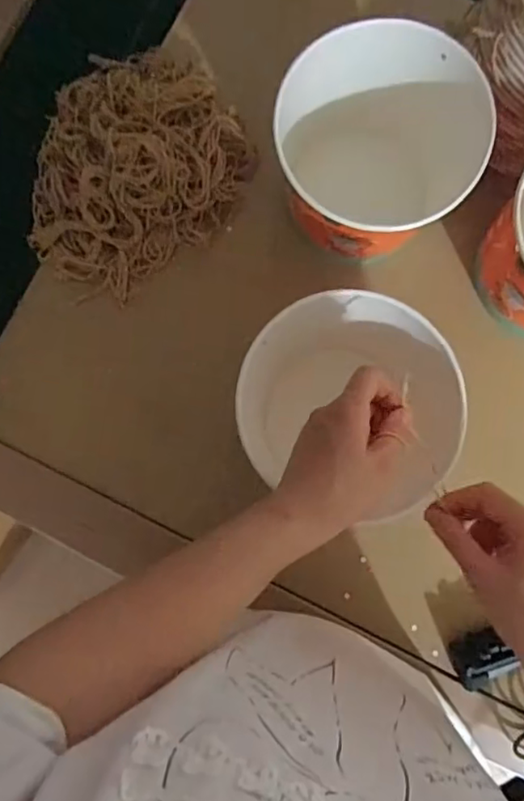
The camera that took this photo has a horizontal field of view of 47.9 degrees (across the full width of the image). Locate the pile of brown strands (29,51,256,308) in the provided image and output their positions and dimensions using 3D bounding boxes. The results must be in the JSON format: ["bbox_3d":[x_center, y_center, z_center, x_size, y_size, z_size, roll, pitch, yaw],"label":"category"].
[{"bbox_3d":[-0.126,-0.217,0.534,0.222,0.064,0.188,-37,86,-3],"label":"pile of brown strands"}]

